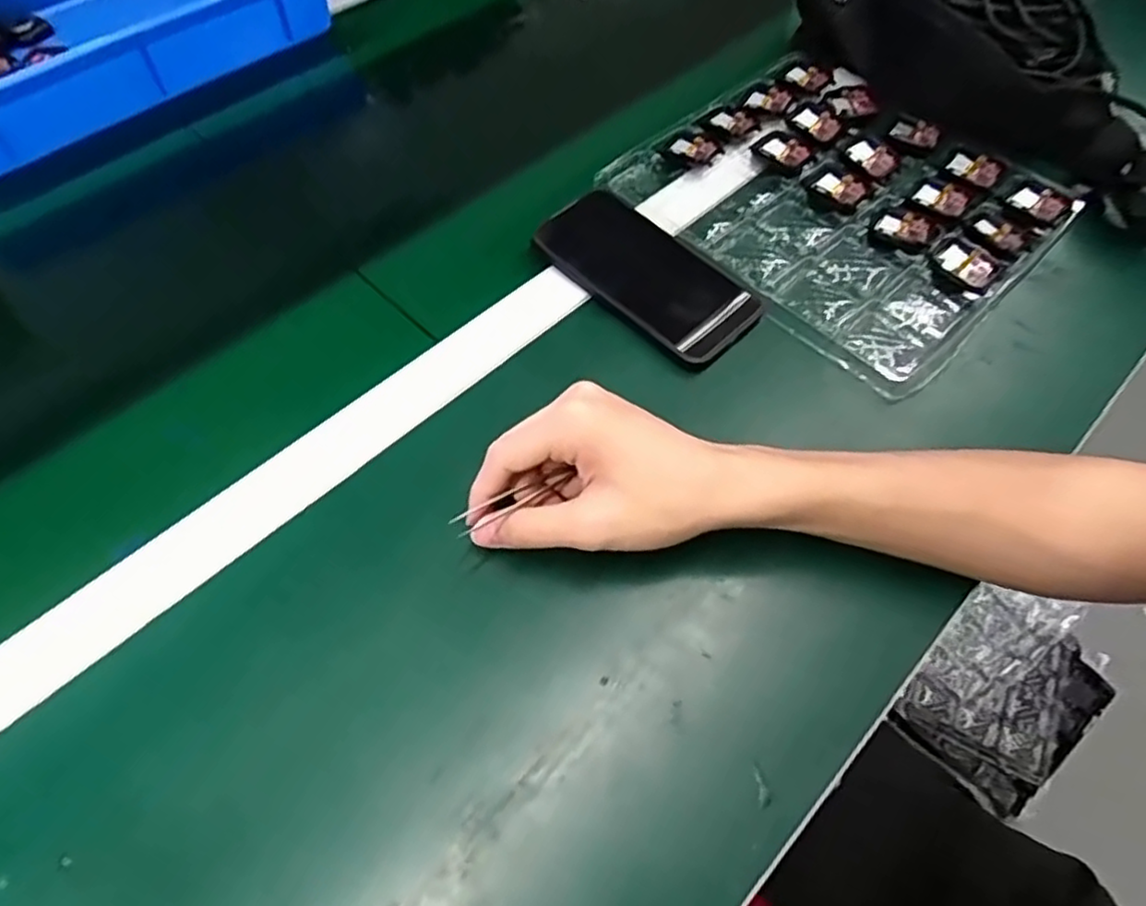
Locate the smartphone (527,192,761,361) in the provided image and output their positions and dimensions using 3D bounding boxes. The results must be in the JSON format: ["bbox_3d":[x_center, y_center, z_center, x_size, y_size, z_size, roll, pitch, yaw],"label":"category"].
[{"bbox_3d":[0.054,-0.127,0.498,0.158,0.015,0.081,40,66,19],"label":"smartphone"}]

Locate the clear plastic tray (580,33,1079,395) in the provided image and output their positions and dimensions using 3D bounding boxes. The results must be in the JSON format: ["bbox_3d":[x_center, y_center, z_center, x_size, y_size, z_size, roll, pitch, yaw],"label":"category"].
[{"bbox_3d":[0.200,-0.200,0.548,0.285,0.022,0.252,41,67,19],"label":"clear plastic tray"}]

